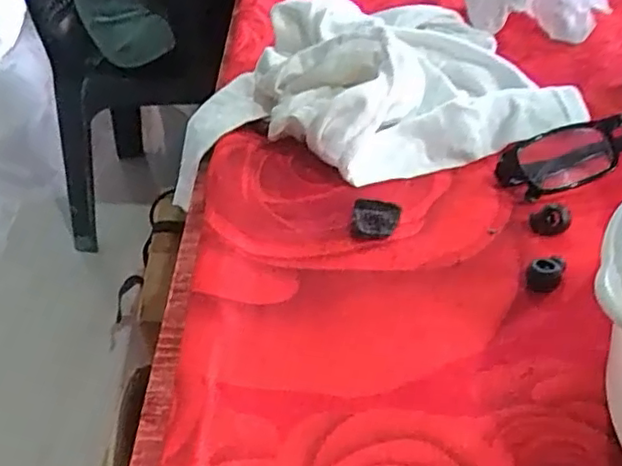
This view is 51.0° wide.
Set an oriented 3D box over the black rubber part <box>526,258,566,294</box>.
[{"bbox_3d":[0.108,0.018,0.300,0.015,0.011,0.016,12,39,22],"label":"black rubber part"}]

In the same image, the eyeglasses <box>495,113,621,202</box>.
[{"bbox_3d":[0.175,-0.052,0.372,0.134,0.033,0.038,-14,37,-13],"label":"eyeglasses"}]

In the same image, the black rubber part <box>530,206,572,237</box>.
[{"bbox_3d":[0.121,-0.007,0.331,0.018,0.008,0.018,1,36,8],"label":"black rubber part"}]

